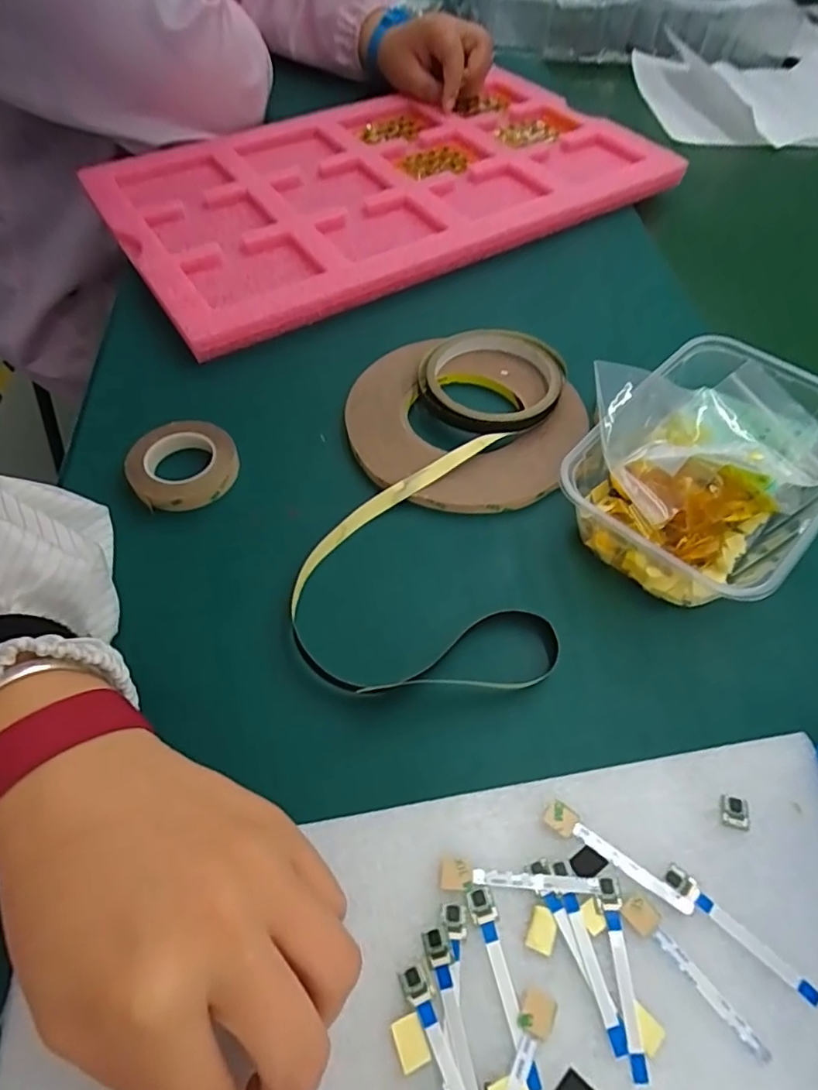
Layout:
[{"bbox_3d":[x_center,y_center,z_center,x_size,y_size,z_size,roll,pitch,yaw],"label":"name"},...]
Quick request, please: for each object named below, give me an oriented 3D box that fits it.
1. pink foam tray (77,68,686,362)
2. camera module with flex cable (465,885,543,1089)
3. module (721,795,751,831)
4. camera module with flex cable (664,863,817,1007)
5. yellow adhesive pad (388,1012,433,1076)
[{"bbox_3d":[-0.022,-0.354,0.564,0.468,0.028,0.345,-27,61,-15],"label":"pink foam tray"},{"bbox_3d":[0.035,0.157,0.210,0.010,0.004,0.060,-13,57,-9],"label":"camera module with flex cable"},{"bbox_3d":[0.137,0.111,0.244,0.011,0.004,0.012,10,56,7],"label":"module"},{"bbox_3d":[0.125,0.145,0.220,0.060,0.004,0.008,35,62,21],"label":"camera module with flex cable"},{"bbox_3d":[0.001,0.171,0.201,0.011,0.004,0.014,-19,58,-13],"label":"yellow adhesive pad"}]

